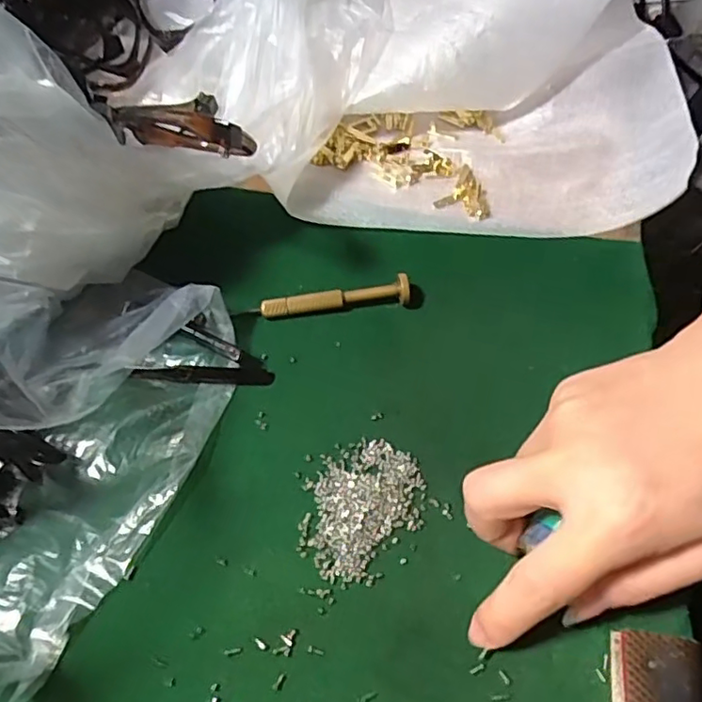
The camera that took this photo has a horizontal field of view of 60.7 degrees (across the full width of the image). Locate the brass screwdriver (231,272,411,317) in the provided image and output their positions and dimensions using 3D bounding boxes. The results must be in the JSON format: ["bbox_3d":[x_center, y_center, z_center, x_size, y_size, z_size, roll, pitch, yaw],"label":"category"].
[{"bbox_3d":[-0.014,-0.027,0.301,0.085,0.012,0.011,-5,60,-4],"label":"brass screwdriver"}]

